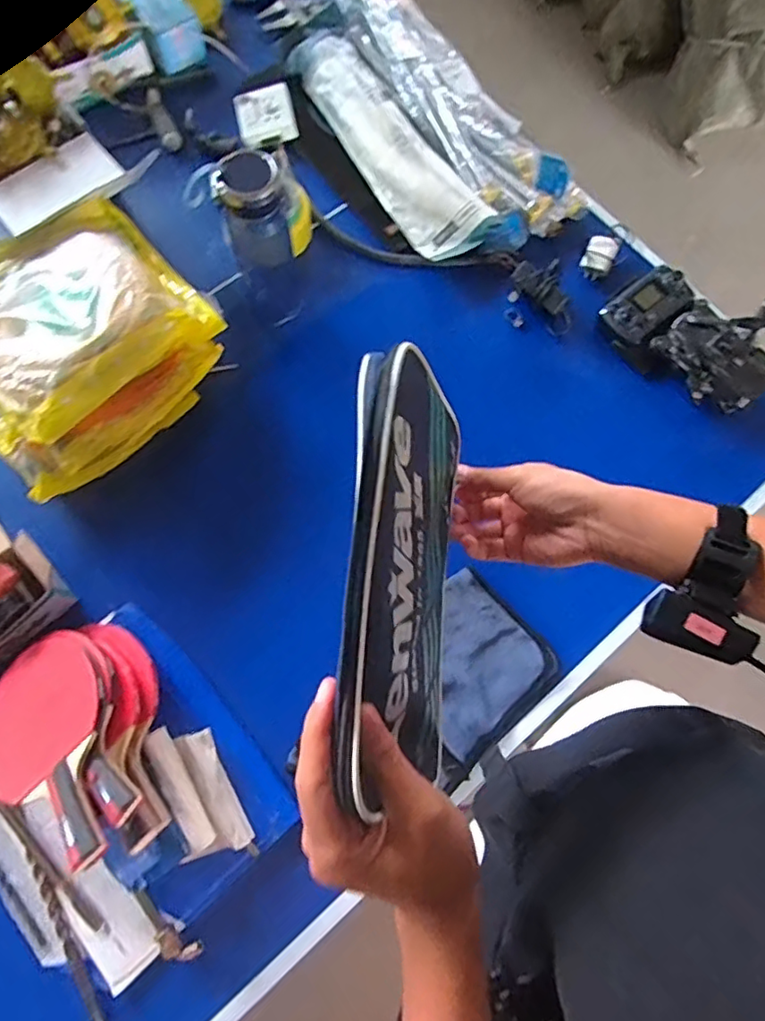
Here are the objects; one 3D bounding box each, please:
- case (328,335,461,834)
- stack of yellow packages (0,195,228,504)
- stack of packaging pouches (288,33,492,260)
[{"bbox_3d":[0.014,0.035,0.378,0.023,0.162,0.263,1,75,22],"label":"case"},{"bbox_3d":[-0.389,-0.210,0.745,0.260,0.157,0.328,38,76,13],"label":"stack of yellow packages"},{"bbox_3d":[0.004,-0.567,0.900,0.114,0.048,0.446,-39,81,18],"label":"stack of packaging pouches"}]

